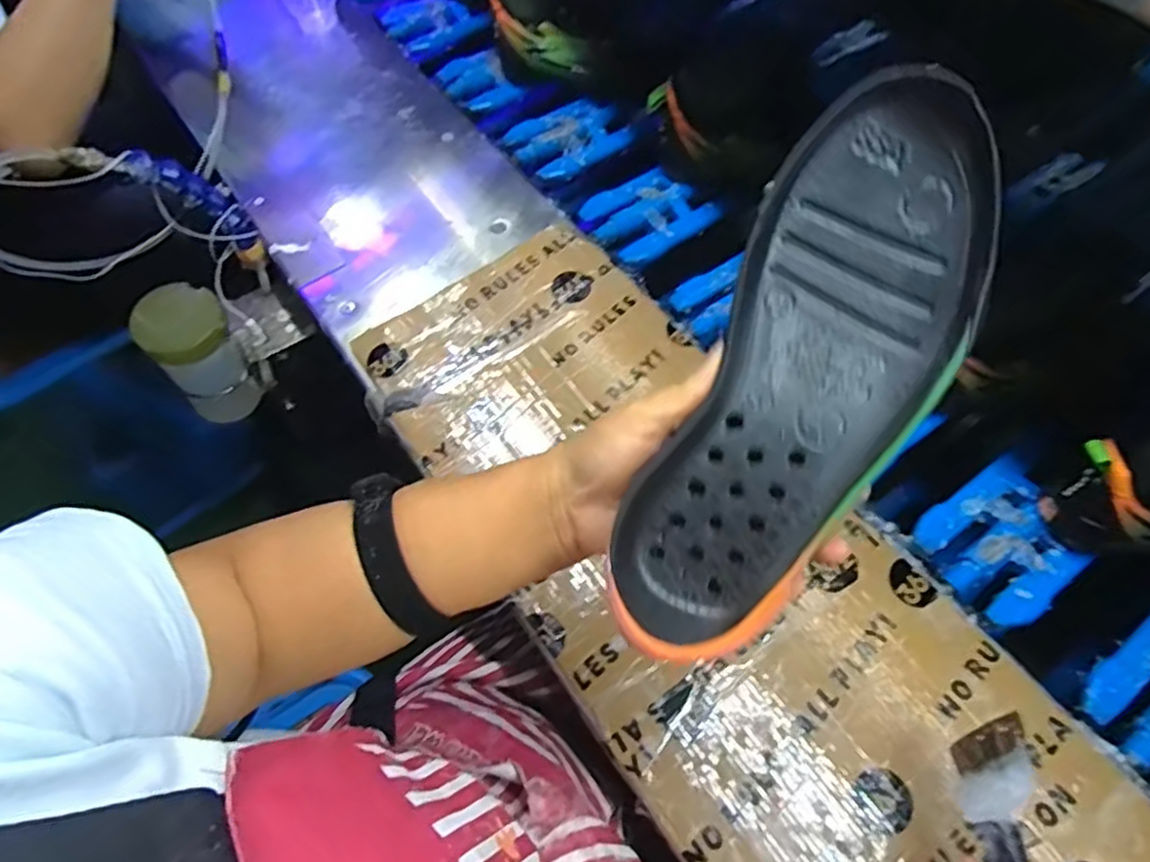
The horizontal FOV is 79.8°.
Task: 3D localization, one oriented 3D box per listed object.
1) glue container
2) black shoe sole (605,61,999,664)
[{"bbox_3d":[-0.342,-0.067,0.641,0.071,0.130,0.067,-34,66,-16],"label":"glue container"},{"bbox_3d":[0.095,-0.019,0.284,0.088,0.036,0.243,28,94,16],"label":"black shoe sole"}]

